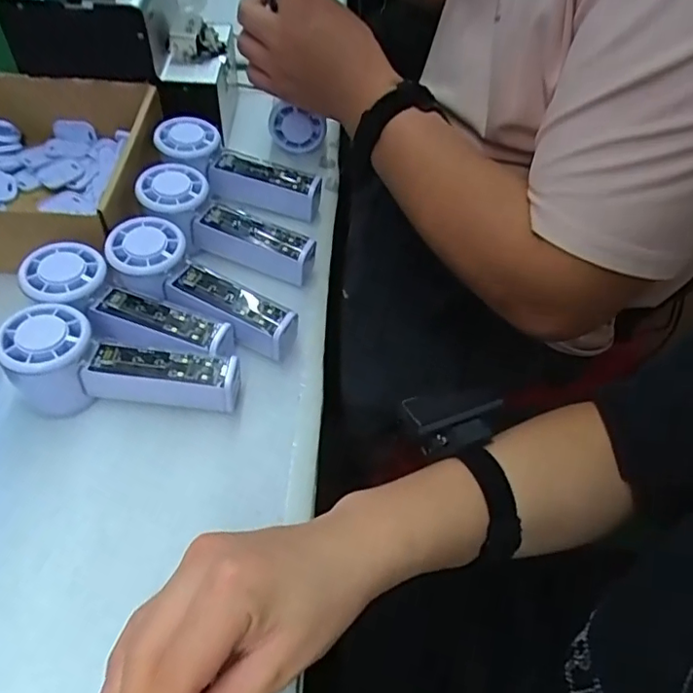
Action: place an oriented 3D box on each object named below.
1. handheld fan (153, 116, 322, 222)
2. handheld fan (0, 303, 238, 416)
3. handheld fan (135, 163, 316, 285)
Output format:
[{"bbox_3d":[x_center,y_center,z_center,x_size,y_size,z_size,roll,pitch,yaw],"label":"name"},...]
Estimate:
[{"bbox_3d":[-0.100,-0.162,0.531,0.155,0.044,0.049,25,52,-3],"label":"handheld fan"},{"bbox_3d":[-0.150,0.014,0.395,0.152,0.047,0.056,6,51,1],"label":"handheld fan"},{"bbox_3d":[-0.102,-0.099,0.488,0.156,0.052,0.056,27,53,-1],"label":"handheld fan"}]

